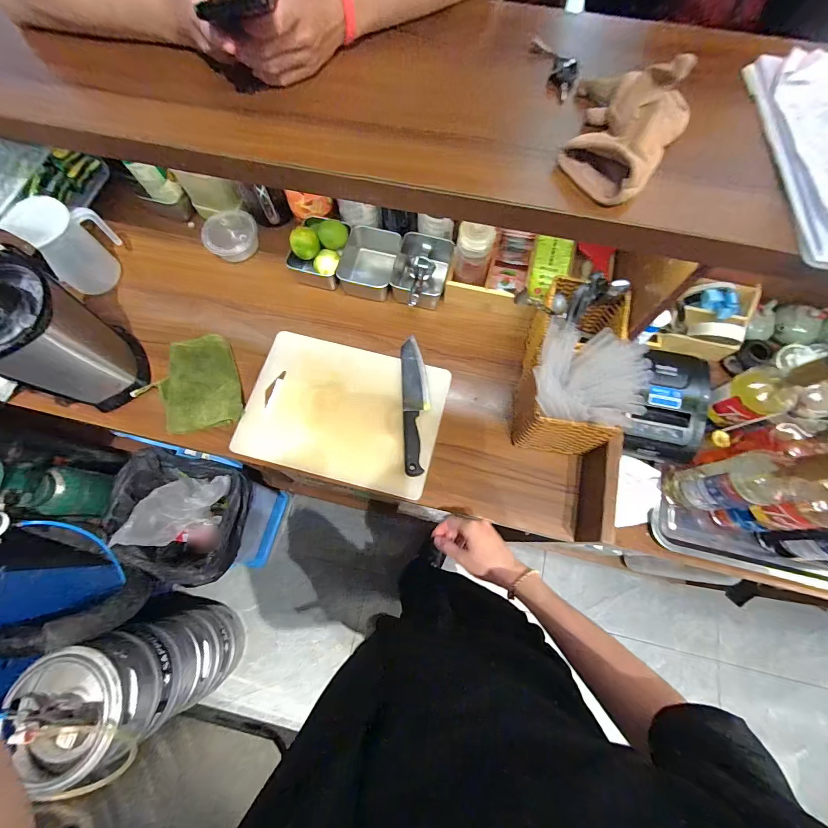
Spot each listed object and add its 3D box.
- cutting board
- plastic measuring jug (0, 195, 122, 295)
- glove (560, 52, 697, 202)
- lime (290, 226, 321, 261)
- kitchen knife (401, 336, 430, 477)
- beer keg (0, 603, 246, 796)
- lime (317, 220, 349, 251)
[{"bbox_3d":[-0.126,-0.007,0.688,0.347,0.022,0.243,14,72,5],"label":"cutting board"},{"bbox_3d":[-0.664,-0.324,0.736,0.103,0.145,0.144,34,75,11],"label":"plastic measuring jug"},{"bbox_3d":[0.219,-0.314,0.395,0.118,0.070,0.156,29,74,10],"label":"glove"},{"bbox_3d":[-0.211,-0.330,0.737,0.054,0.047,0.052,0,71,1],"label":"lime"},{"bbox_3d":[0.004,-0.016,0.684,0.048,0.020,0.255,-3,71,0],"label":"kitchen knife"},{"bbox_3d":[-0.698,0.696,0.993,0.245,0.586,0.262,0,71,1],"label":"beer keg"},{"bbox_3d":[-0.157,-0.348,0.739,0.054,0.041,0.050,0,71,1],"label":"lime"}]

